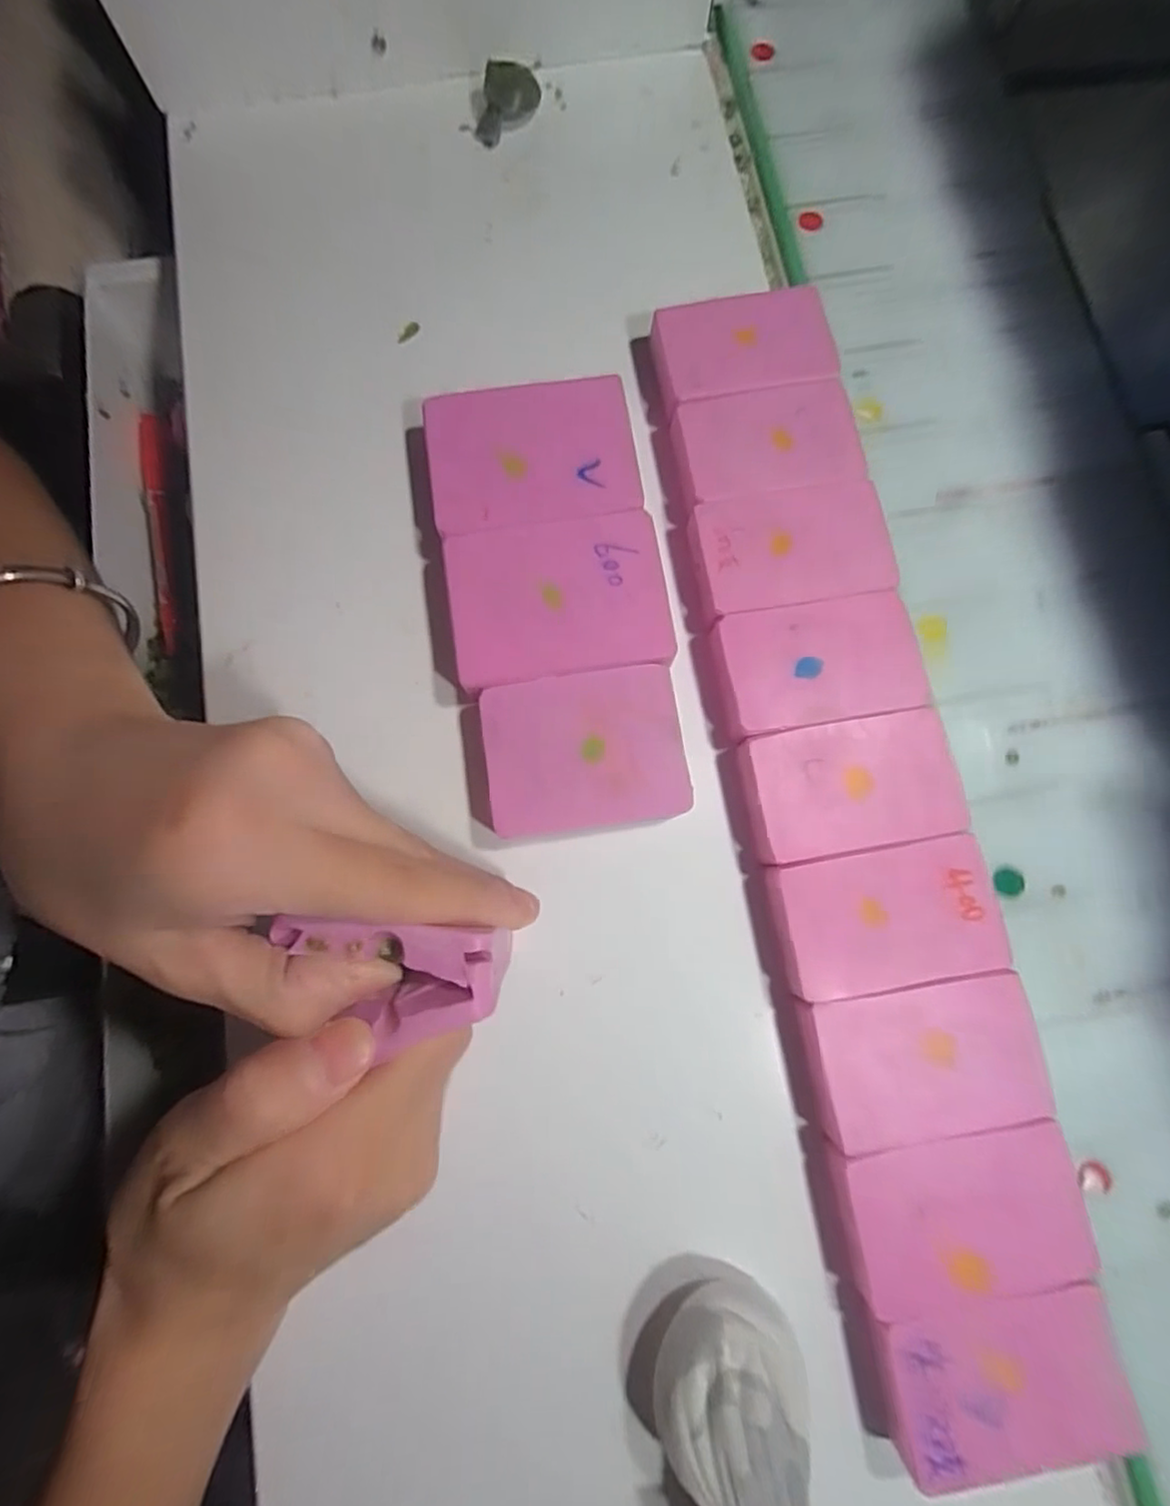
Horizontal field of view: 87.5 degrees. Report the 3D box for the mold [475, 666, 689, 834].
[{"bbox_3d":[0.000,0.001,0.220,0.067,0.022,0.053,-8,79,-3],"label":"mold"}]

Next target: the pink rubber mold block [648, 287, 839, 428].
[{"bbox_3d":[0.062,-0.159,0.241,0.068,0.010,0.042,-12,79,-4],"label":"pink rubber mold block"}]

